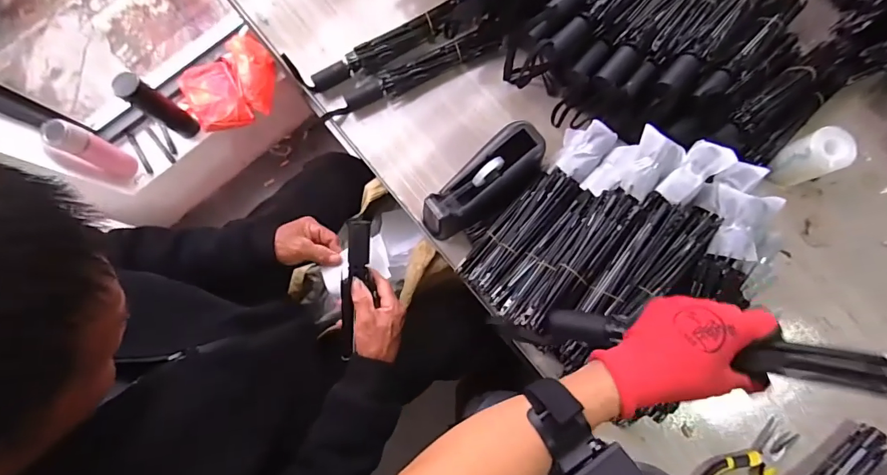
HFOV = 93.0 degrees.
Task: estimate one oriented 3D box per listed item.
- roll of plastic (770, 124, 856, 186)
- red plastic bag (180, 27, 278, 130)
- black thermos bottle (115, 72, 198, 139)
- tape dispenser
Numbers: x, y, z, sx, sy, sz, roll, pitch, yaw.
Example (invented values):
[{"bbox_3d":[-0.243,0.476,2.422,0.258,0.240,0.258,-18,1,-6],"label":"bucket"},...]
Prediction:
[{"bbox_3d":[0.532,-0.115,0.613,0.065,0.093,0.060,-18,81,1],"label":"roll of plastic"},{"bbox_3d":[-0.573,-0.423,1.107,0.272,0.132,0.198,-30,81,-1],"label":"red plastic bag"},{"bbox_3d":[-0.700,-0.319,1.044,0.068,0.215,0.062,35,85,8],"label":"black thermos bottle"},{"bbox_3d":[0.056,-0.074,0.605,0.212,0.094,0.080,-41,81,10],"label":"tape dispenser"}]

